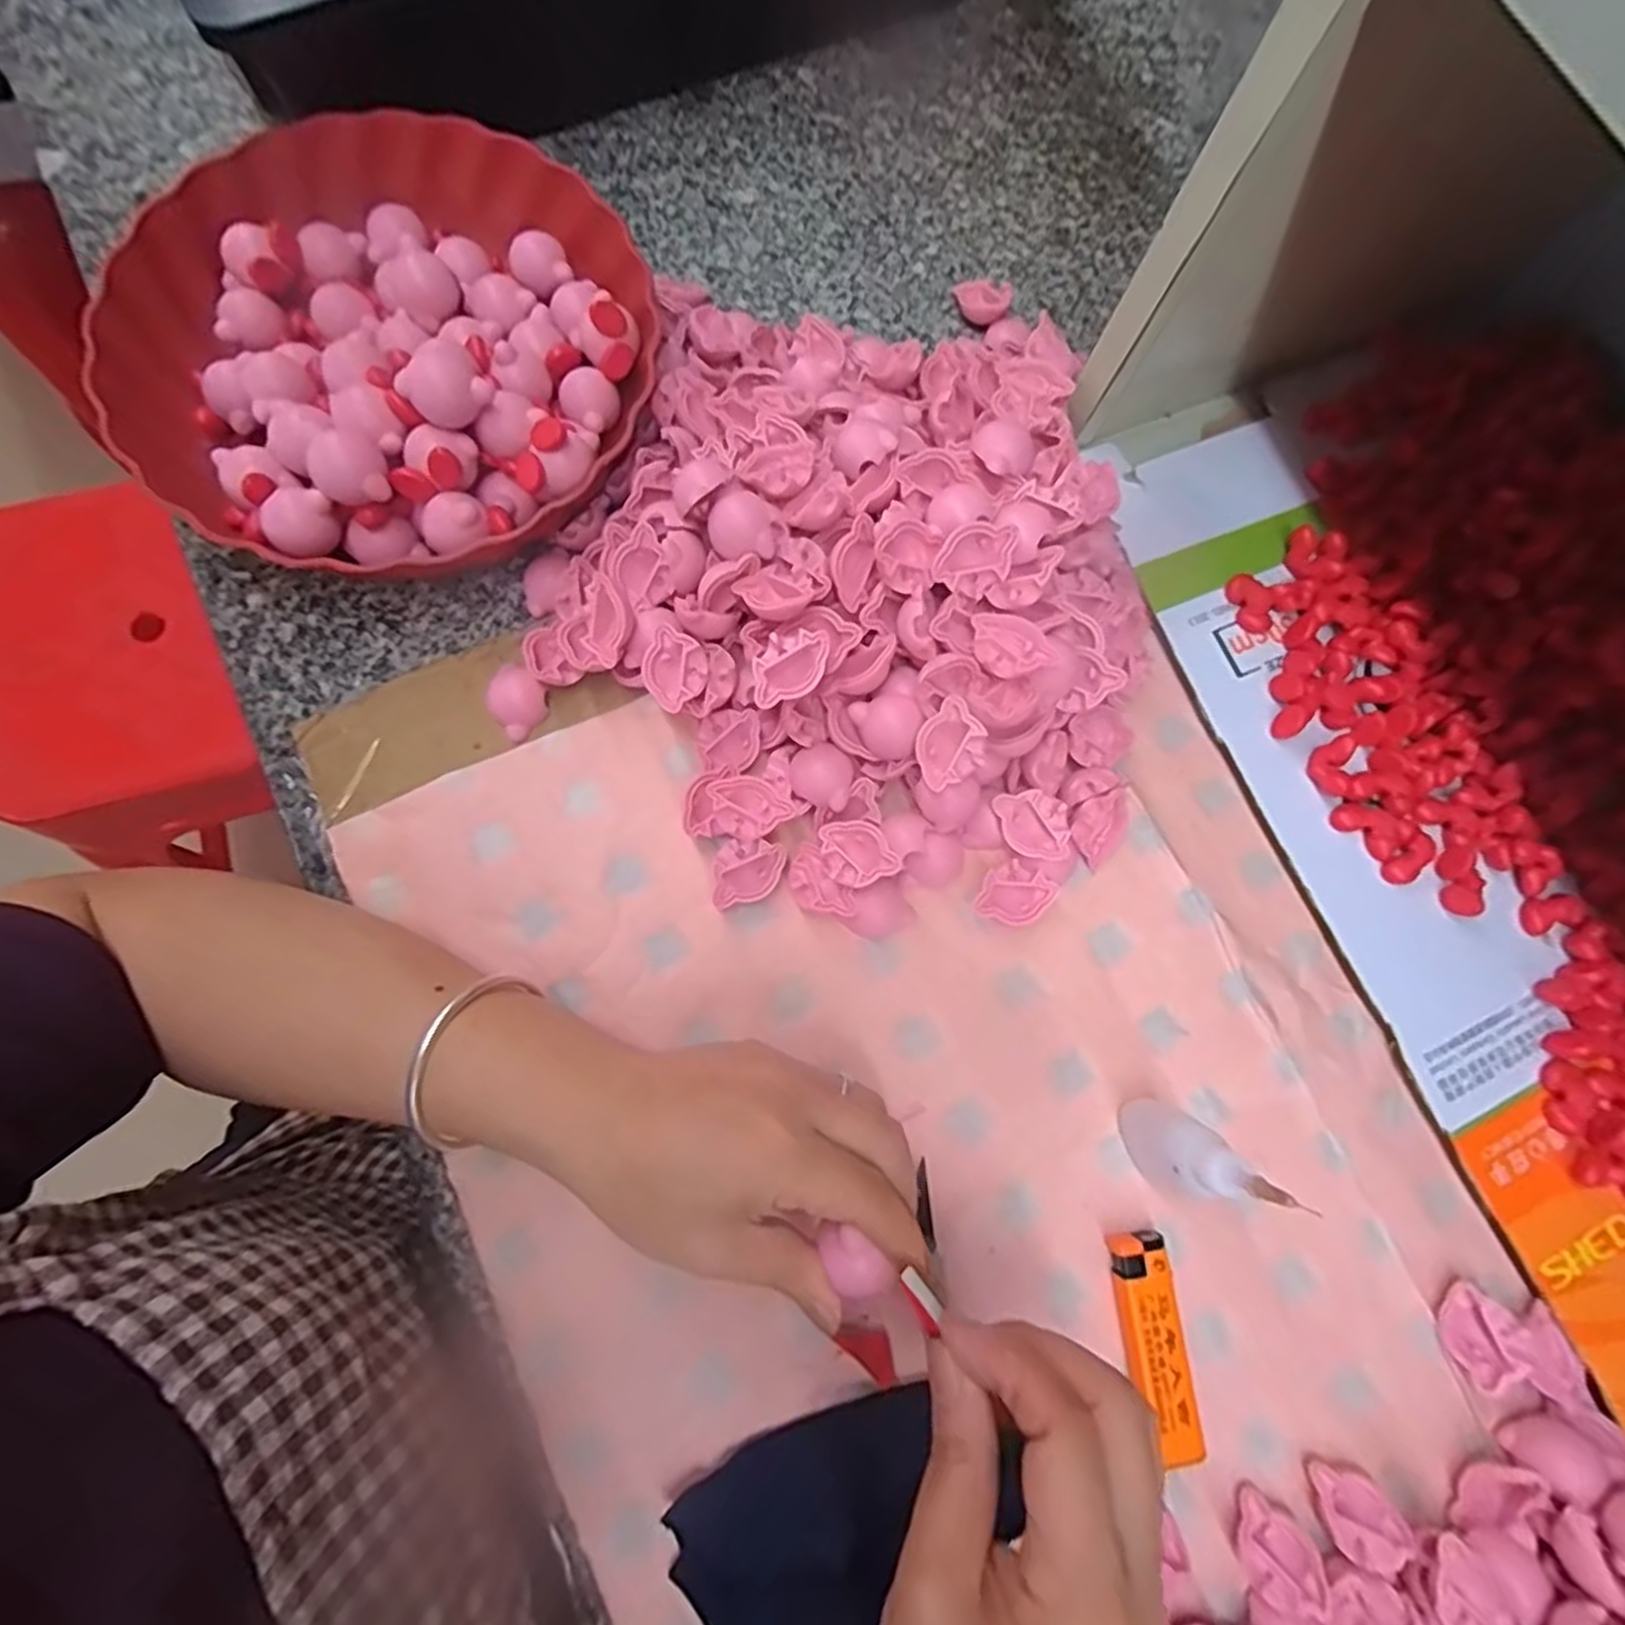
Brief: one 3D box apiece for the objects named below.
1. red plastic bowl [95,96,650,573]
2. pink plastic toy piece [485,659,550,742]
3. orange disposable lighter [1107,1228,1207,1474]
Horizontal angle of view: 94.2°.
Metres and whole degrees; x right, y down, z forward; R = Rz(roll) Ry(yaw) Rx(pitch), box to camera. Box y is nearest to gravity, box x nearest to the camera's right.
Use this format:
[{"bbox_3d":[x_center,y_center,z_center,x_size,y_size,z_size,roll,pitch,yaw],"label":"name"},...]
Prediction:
[{"bbox_3d":[-0.195,-0.222,0.361,0.232,0.068,0.239,0,78,-1],"label":"red plastic bowl"},{"bbox_3d":[-0.136,-0.052,0.344,0.027,0.014,0.028,0,78,-1],"label":"pink plastic toy piece"},{"bbox_3d":[0.137,0.215,0.305,0.023,0.016,0.080,-4,78,-2],"label":"orange disposable lighter"}]

